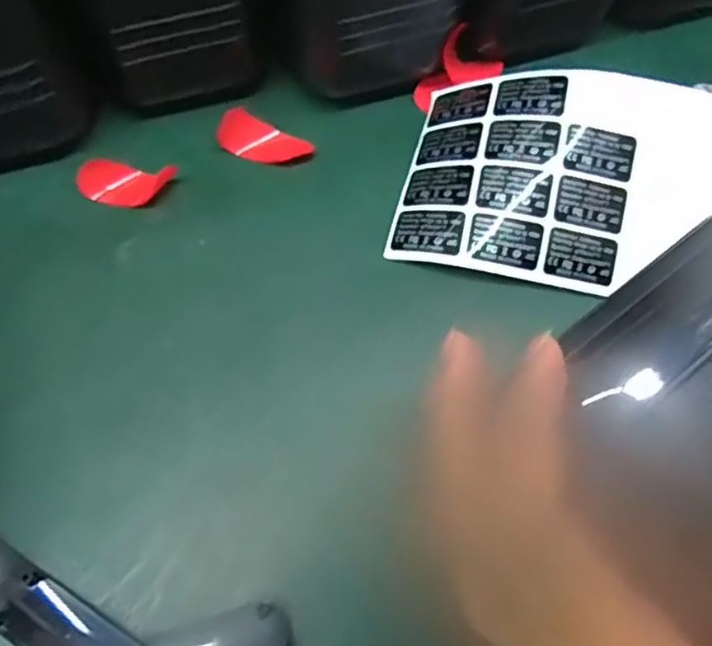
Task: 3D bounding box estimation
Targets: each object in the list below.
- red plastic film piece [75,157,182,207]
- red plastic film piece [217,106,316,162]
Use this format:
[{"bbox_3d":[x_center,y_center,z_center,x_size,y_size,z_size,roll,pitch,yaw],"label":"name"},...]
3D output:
[{"bbox_3d":[-0.095,-0.058,0.271,0.038,0.008,0.020,0,68,-4],"label":"red plastic film piece"},{"bbox_3d":[-0.039,-0.078,0.283,0.039,0.006,0.021,28,60,4],"label":"red plastic film piece"}]

